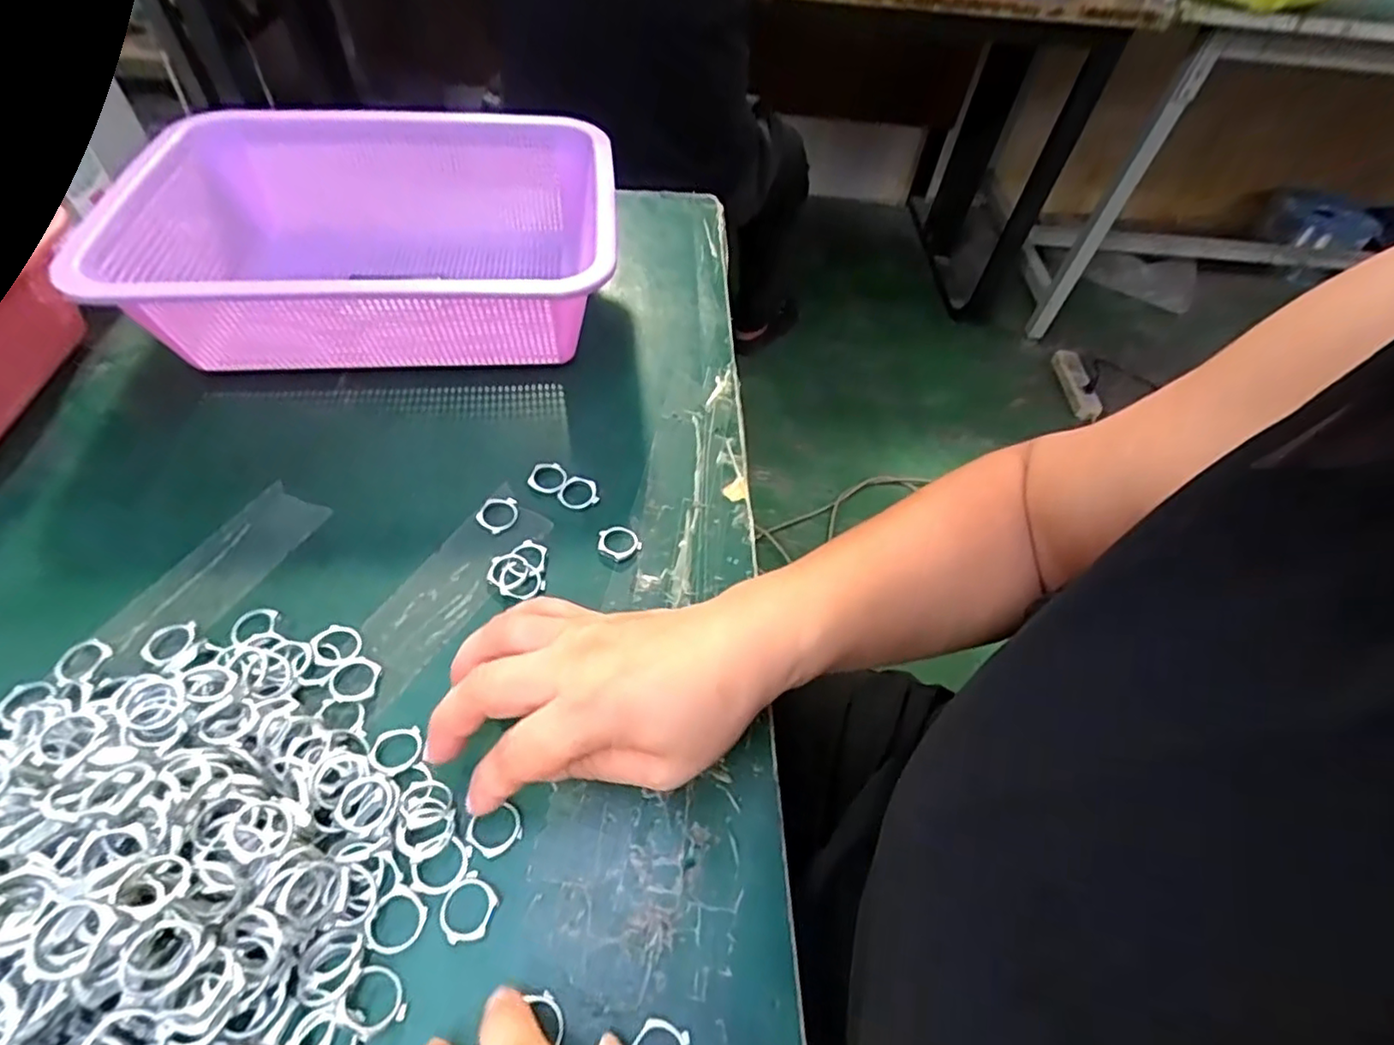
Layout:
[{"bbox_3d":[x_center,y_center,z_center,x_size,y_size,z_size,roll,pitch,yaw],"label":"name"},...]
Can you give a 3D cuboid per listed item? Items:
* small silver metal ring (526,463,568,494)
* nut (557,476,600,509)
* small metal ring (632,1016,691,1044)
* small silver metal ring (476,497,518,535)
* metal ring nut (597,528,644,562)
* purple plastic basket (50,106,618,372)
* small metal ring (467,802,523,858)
[{"bbox_3d":[-0.087,-0.028,0.377,0.021,0.004,0.022,2,53,-3],"label":"small silver metal ring"},{"bbox_3d":[-0.069,-0.017,0.372,0.024,0.005,0.019,14,54,6],"label":"nut"},{"bbox_3d":[-0.013,0.187,0.225,0.020,0.004,0.020,2,53,-3],"label":"small metal ring"},{"bbox_3d":[-0.112,-0.005,0.358,0.022,0.004,0.022,2,53,-3],"label":"small silver metal ring"},{"bbox_3d":[-0.044,0.010,0.354,0.022,0.004,0.022,2,53,-3],"label":"metal ring nut"},{"bbox_3d":[-0.205,-0.187,0.437,0.290,0.085,0.217,-4,54,-8],"label":"purple plastic basket"},{"bbox_3d":[-0.084,0.128,0.265,0.021,0.004,0.018,-17,57,-17],"label":"small metal ring"}]

